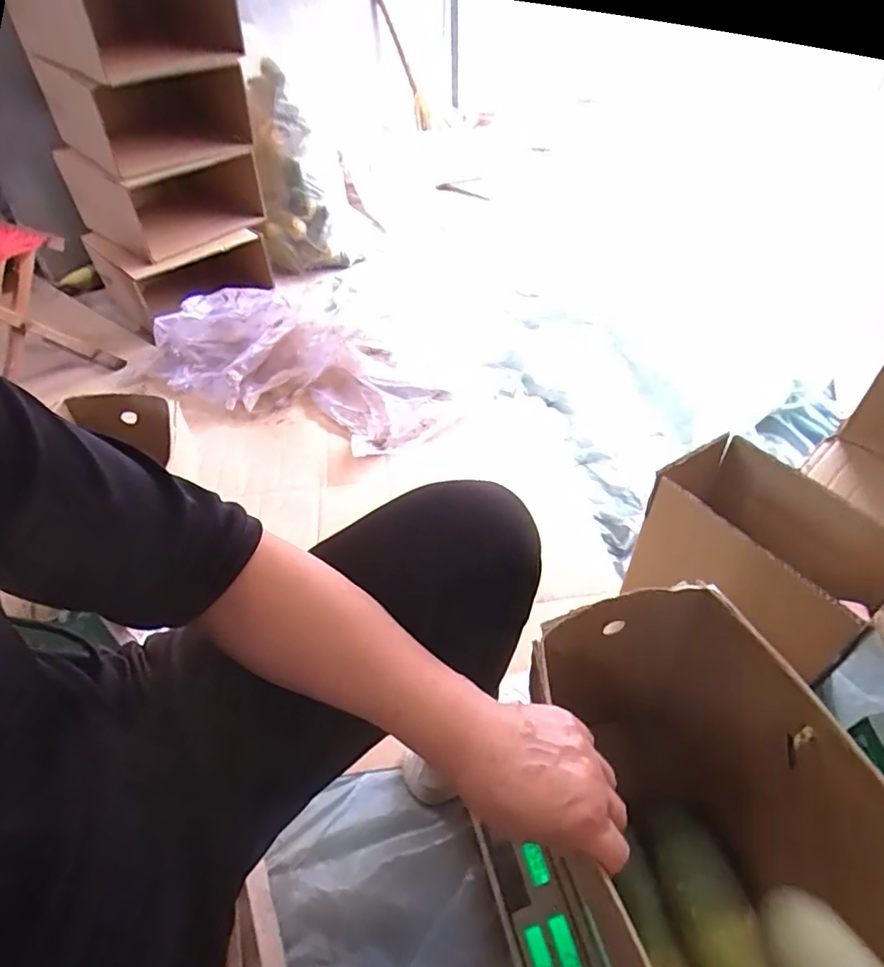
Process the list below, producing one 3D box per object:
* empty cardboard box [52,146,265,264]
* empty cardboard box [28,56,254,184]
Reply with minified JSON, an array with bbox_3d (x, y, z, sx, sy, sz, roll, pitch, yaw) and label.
[{"bbox_3d":[-0.739,-0.776,1.469,0.349,0.199,0.339,25,50,25],"label":"empty cardboard box"},{"bbox_3d":[-0.719,-0.927,1.368,0.353,0.192,0.381,31,54,32],"label":"empty cardboard box"}]

